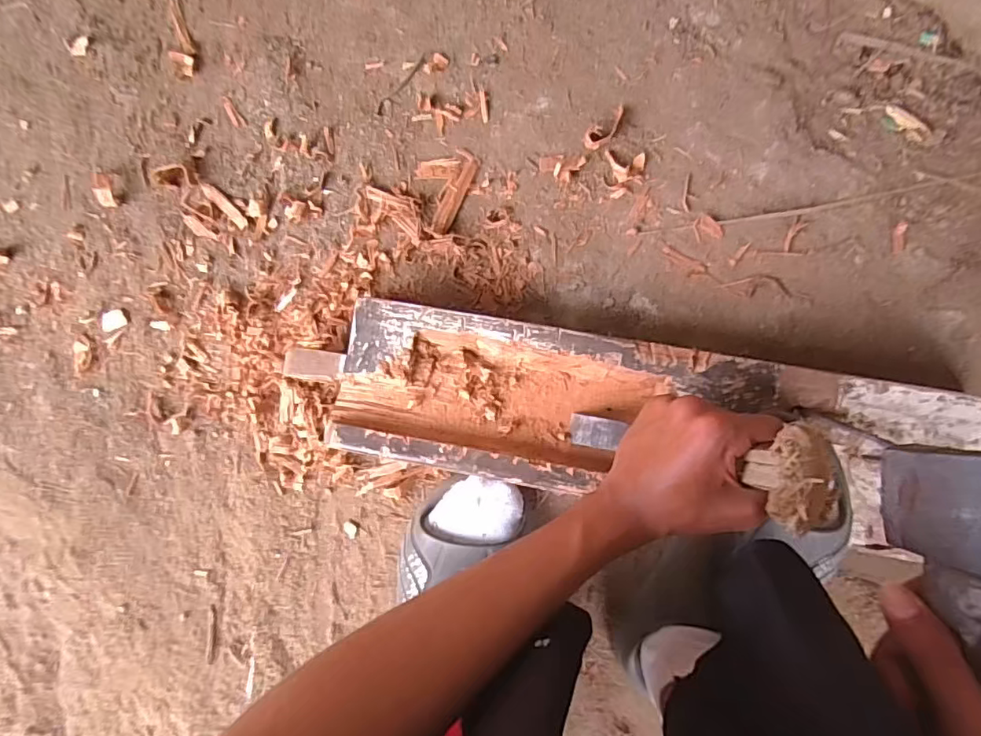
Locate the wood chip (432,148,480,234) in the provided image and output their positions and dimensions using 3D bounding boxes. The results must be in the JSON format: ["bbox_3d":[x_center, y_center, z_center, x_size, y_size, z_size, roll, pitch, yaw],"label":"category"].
[{"bbox_3d":[-0.035,-0.167,0.518,0.024,0.004,0.078,24,93,3],"label":"wood chip"}]

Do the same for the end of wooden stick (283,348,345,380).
[{"bbox_3d":[-0.153,-0.004,0.472,0.052,0.011,0.024,6,92,4],"label":"end of wooden stick"}]

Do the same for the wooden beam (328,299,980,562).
[{"bbox_3d":[0.134,0.045,0.480,0.523,0.061,0.129,9,92,4],"label":"wooden beam"}]

